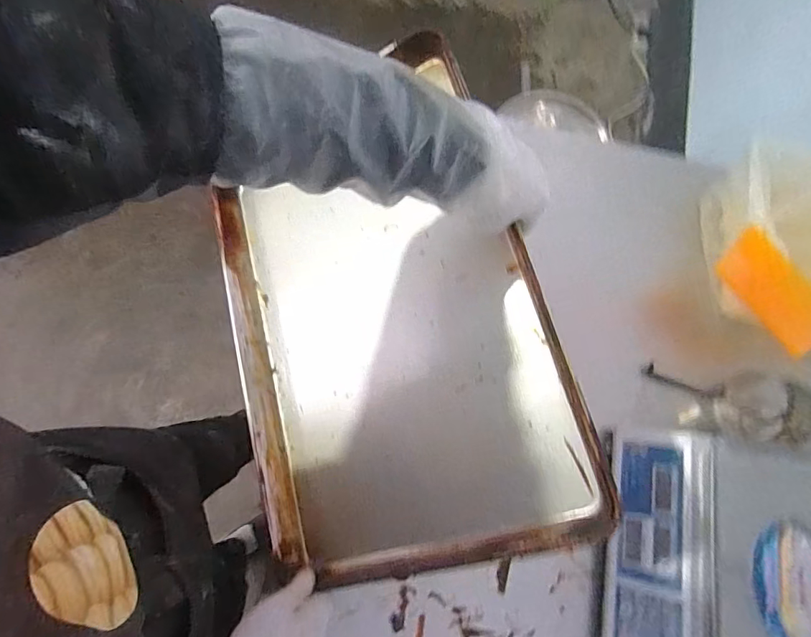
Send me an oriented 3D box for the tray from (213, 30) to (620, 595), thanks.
[{"bbox_3d":[-0.039,0.000,0.586,0.399,0.060,0.573,-23,73,21],"label":"tray"}]

